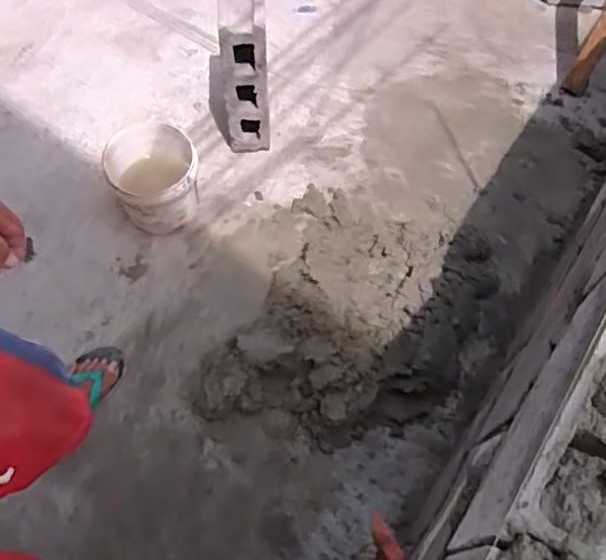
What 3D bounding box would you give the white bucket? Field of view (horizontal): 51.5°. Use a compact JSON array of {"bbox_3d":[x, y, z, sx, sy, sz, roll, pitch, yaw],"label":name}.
[{"bbox_3d":[-0.333,-0.217,1.437,0.195,0.193,0.197,1,63,-2],"label":"white bucket"}]

